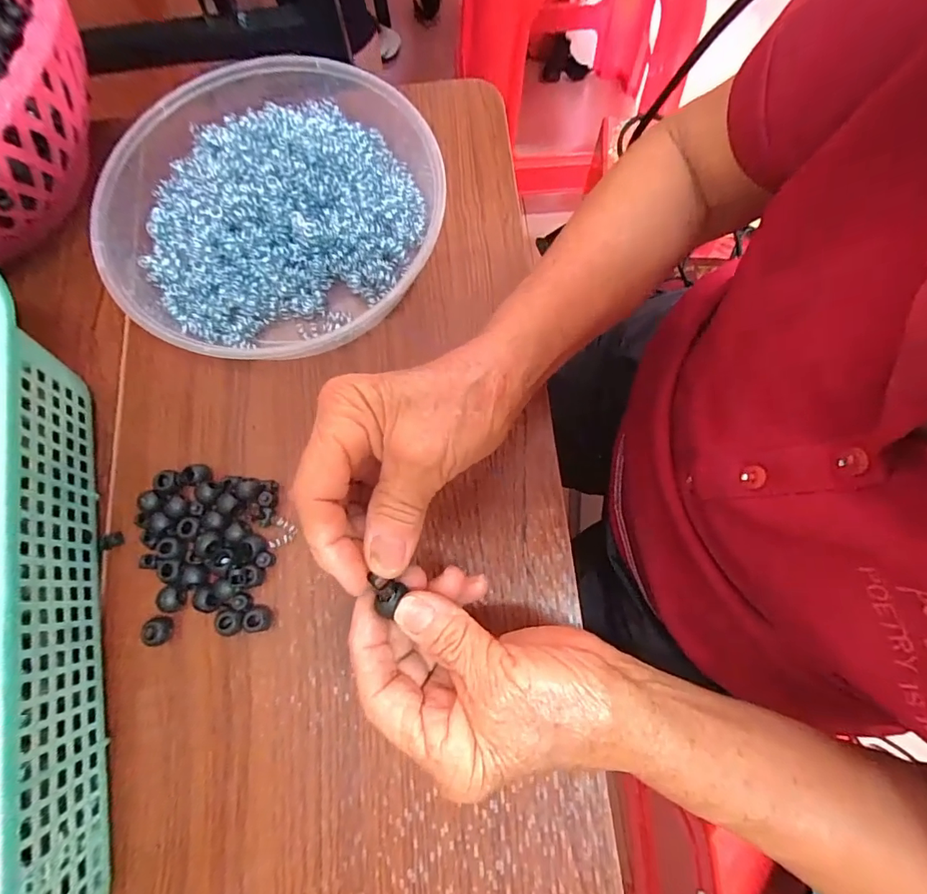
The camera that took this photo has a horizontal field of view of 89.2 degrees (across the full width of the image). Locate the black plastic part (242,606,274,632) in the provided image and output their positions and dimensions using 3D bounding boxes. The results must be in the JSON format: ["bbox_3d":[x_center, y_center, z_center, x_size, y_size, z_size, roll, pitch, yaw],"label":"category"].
[{"bbox_3d":[-0.120,0.100,0.275,0.015,0.013,0.013,2,75,2],"label":"black plastic part"}]

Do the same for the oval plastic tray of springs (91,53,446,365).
[{"bbox_3d":[-0.137,-0.173,0.322,0.228,0.048,0.249,-36,77,-8],"label":"oval plastic tray of springs"}]

